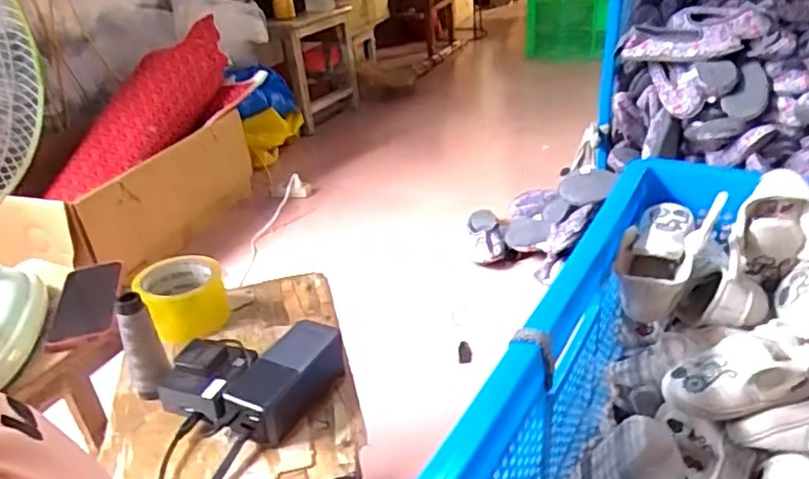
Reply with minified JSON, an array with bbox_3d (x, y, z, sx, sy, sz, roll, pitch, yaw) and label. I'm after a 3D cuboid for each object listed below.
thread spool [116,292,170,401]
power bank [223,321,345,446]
[{"bbox_3d":[-0.257,0.108,0.629,0.035,0.103,0.031,20,37,38],"label":"thread spool"},{"bbox_3d":[-0.112,0.134,0.622,0.057,0.050,0.126,9,32,23],"label":"power bank"}]

